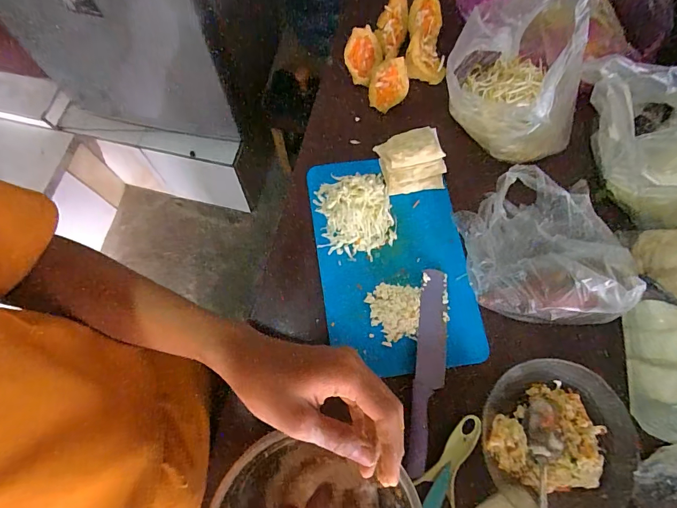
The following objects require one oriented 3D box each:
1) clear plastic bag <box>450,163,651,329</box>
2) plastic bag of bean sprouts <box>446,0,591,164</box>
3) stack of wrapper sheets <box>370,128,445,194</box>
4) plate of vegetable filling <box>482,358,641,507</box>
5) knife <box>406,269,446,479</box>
[{"bbox_3d":[0.242,-0.015,0.462,0.193,0.072,0.182,12,72,2],"label":"clear plastic bag"},{"bbox_3d":[0.228,-0.228,0.488,0.158,0.154,0.155,-2,72,-3],"label":"plastic bag of bean sprouts"},{"bbox_3d":[0.097,-0.128,0.520,0.083,0.055,0.078,-9,72,-4],"label":"stack of wrapper sheets"},{"bbox_3d":[0.239,0.198,0.419,0.148,0.036,0.156,1,72,-2],"label":"plate of vegetable filling"},{"bbox_3d":[0.109,0.133,0.456,0.036,0.011,0.232,8,72,1],"label":"knife"}]

